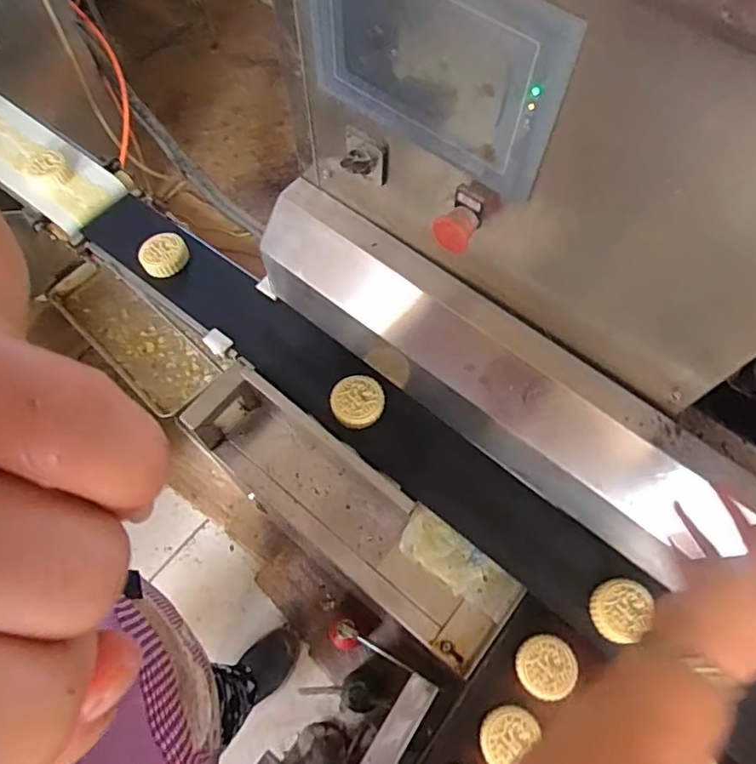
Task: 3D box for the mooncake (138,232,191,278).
[{"bbox_3d":[-0.334,-0.199,0.885,0.072,0.031,0.061,-25,68,-11],"label":"mooncake"}]

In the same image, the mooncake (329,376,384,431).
[{"bbox_3d":[-0.027,0.026,0.775,0.070,0.029,0.067,2,66,1],"label":"mooncake"}]

